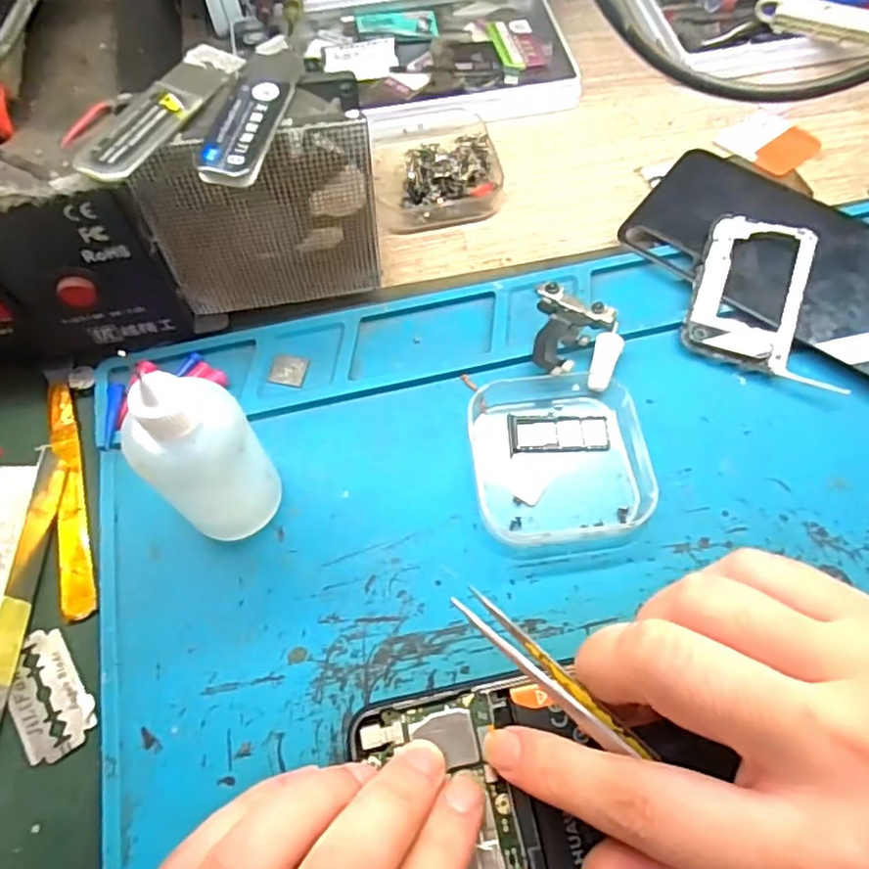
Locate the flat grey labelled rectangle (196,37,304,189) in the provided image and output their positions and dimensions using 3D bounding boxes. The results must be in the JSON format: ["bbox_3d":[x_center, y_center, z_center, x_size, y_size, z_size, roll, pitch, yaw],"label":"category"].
[{"bbox_3d":[-0.056,-0.104,0.199,0.018,0.005,0.066,9,66,5],"label":"flat grey labelled rectangle"}]

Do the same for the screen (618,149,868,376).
[{"bbox_3d":[0.165,-0.074,0.271,0.154,0.012,0.080,38,71,16],"label":"screen"}]

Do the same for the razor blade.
[{"bbox_3d":[-0.128,0.086,0.209,0.022,0.004,0.041,-31,68,-20],"label":"razor blade"}]

